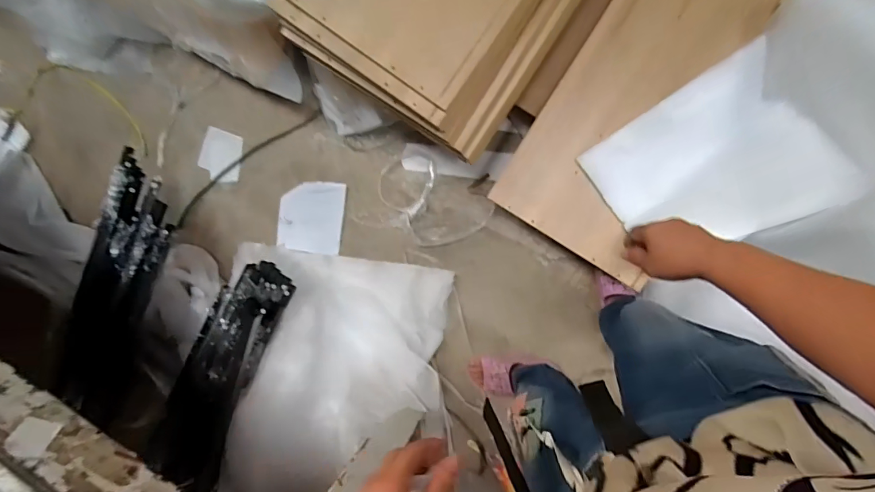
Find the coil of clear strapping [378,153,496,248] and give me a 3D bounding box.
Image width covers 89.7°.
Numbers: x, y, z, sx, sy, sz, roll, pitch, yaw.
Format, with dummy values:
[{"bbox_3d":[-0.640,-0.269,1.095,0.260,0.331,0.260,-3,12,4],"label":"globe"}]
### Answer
[{"bbox_3d":[-0.028,-0.117,1.212,0.317,0.015,0.207,41,92,7],"label":"coil of clear strapping"}]

